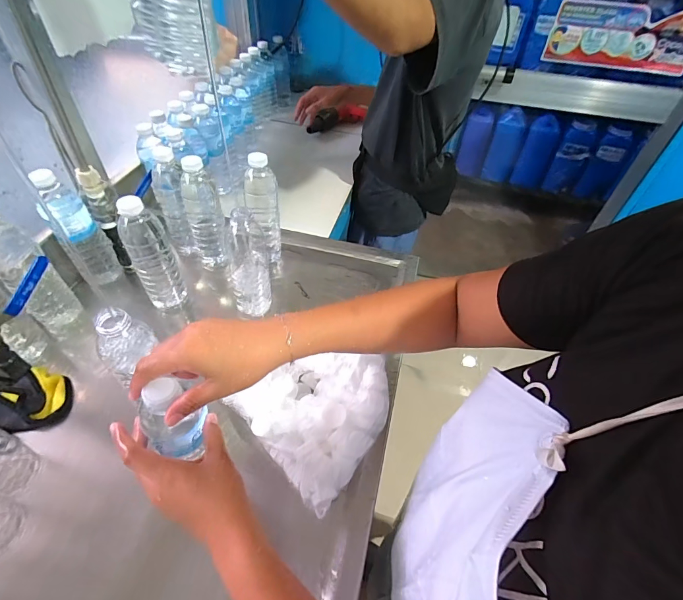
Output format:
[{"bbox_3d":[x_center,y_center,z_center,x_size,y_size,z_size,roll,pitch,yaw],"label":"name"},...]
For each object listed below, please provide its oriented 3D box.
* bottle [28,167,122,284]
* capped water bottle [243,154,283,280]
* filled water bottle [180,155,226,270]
[{"bbox_3d":[-0.436,-0.118,0.611,0.060,0.203,0.059,-29,56,-26],"label":"bottle"},{"bbox_3d":[-0.145,-0.155,0.670,0.069,0.213,0.056,13,49,8],"label":"capped water bottle"},{"bbox_3d":[-0.246,-0.148,0.650,0.053,0.199,0.052,-16,51,-17],"label":"filled water bottle"}]

